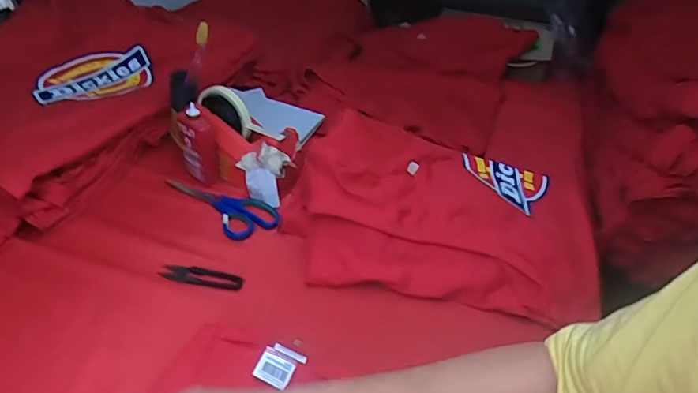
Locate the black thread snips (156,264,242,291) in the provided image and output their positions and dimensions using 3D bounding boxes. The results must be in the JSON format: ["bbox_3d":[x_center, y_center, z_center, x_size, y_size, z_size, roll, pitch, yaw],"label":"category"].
[{"bbox_3d":[-0.170,0.093,0.558,0.095,0.009,0.022,8,38,8],"label":"black thread snips"}]

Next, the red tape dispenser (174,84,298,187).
[{"bbox_3d":[-0.152,-0.078,0.683,0.159,0.108,0.092,10,38,12],"label":"red tape dispenser"}]

